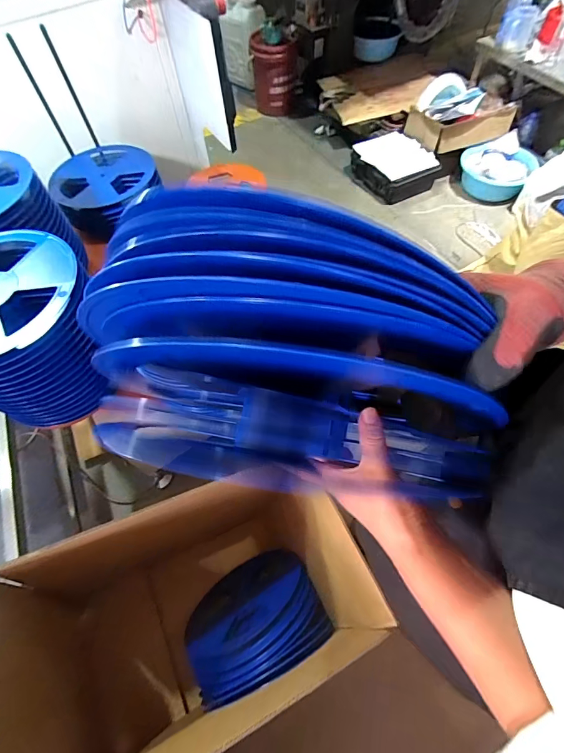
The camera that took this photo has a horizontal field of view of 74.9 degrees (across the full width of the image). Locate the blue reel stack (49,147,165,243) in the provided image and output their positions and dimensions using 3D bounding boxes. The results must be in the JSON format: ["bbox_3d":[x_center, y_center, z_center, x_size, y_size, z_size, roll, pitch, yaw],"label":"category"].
[{"bbox_3d":[-0.551,-0.600,1.195,0.321,0.113,0.333,-3,61,1],"label":"blue reel stack"}]

